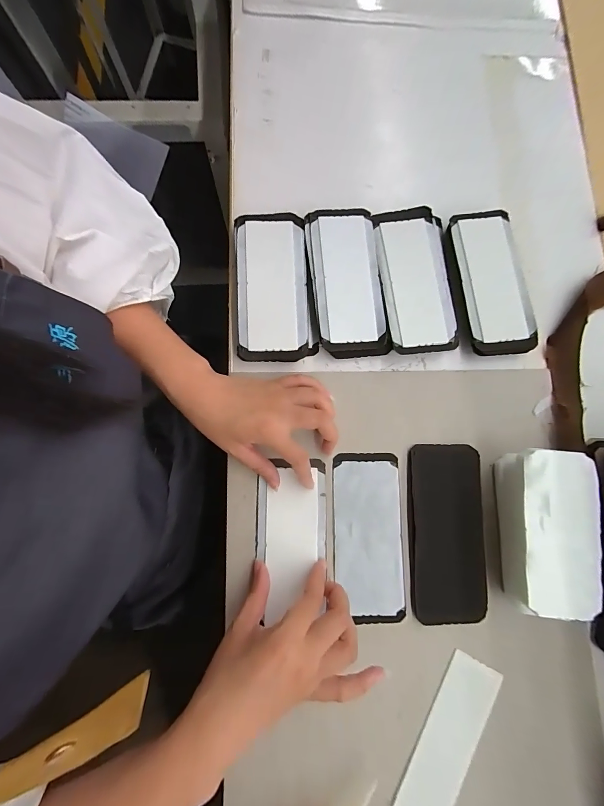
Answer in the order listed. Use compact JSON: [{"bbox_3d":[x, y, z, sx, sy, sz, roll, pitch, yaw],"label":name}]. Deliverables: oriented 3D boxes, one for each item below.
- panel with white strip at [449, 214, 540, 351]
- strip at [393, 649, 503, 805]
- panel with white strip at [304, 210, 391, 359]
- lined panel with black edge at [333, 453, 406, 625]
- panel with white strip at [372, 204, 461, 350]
[{"bbox_3d":[0.215,-0.137,0.386,0.068,0.028,0.166,-7,81,-3],"label":"panel with white strip"},{"bbox_3d":[0.140,0.319,0.319,0.052,0.007,0.144,29,79,3],"label":"strip"},{"bbox_3d":[0.049,-0.134,0.384,0.074,0.029,0.170,-6,81,-3],"label":"panel with white strip"},{"bbox_3d":[0.067,0.134,0.341,0.069,0.004,0.161,0,81,-2],"label":"lined panel with black edge"},{"bbox_3d":[0.131,-0.139,0.386,0.082,0.028,0.164,-6,81,-3],"label":"panel with white strip"}]

